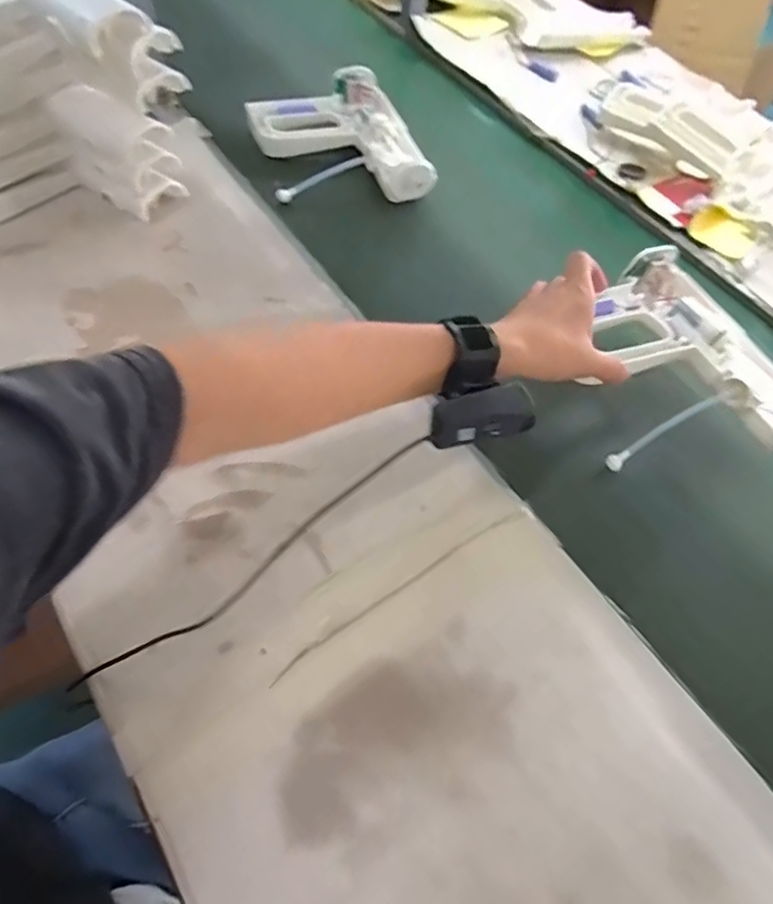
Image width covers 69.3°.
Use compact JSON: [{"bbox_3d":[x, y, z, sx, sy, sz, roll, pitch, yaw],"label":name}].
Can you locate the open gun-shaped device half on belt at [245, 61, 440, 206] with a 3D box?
[{"bbox_3d":[-0.063,-0.387,0.705,0.196,0.050,0.213,-13,61,-12],"label":"open gun-shaped device half on belt"}]

